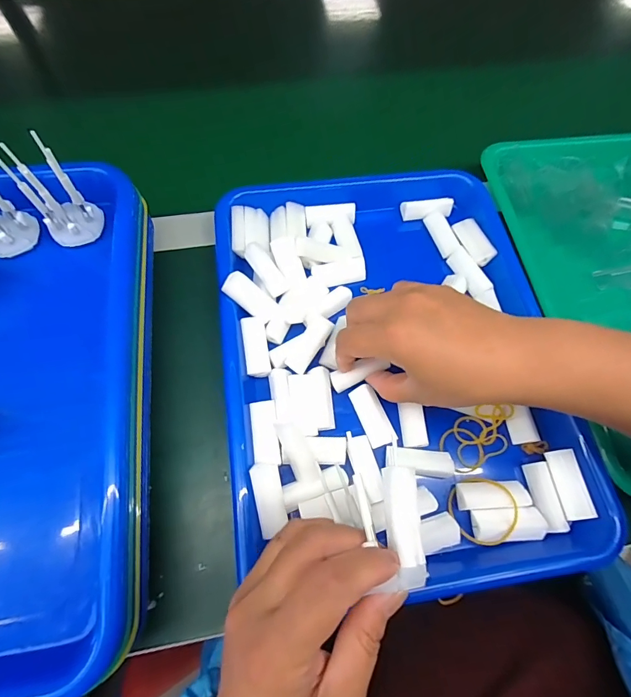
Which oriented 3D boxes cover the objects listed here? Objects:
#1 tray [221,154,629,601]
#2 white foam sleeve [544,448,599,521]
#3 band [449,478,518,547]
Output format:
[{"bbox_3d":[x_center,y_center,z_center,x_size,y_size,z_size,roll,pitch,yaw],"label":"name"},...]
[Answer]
[{"bbox_3d":[0.056,-0.002,0.306,0.241,0.033,0.336,-6,67,-5],"label":"tray"},{"bbox_3d":[0.175,0.093,0.268,0.019,0.006,0.045,-13,68,11],"label":"white foam sleeve"},{"bbox_3d":[0.115,0.110,0.266,0.043,0.007,0.043,-9,61,16],"label":"band"}]

